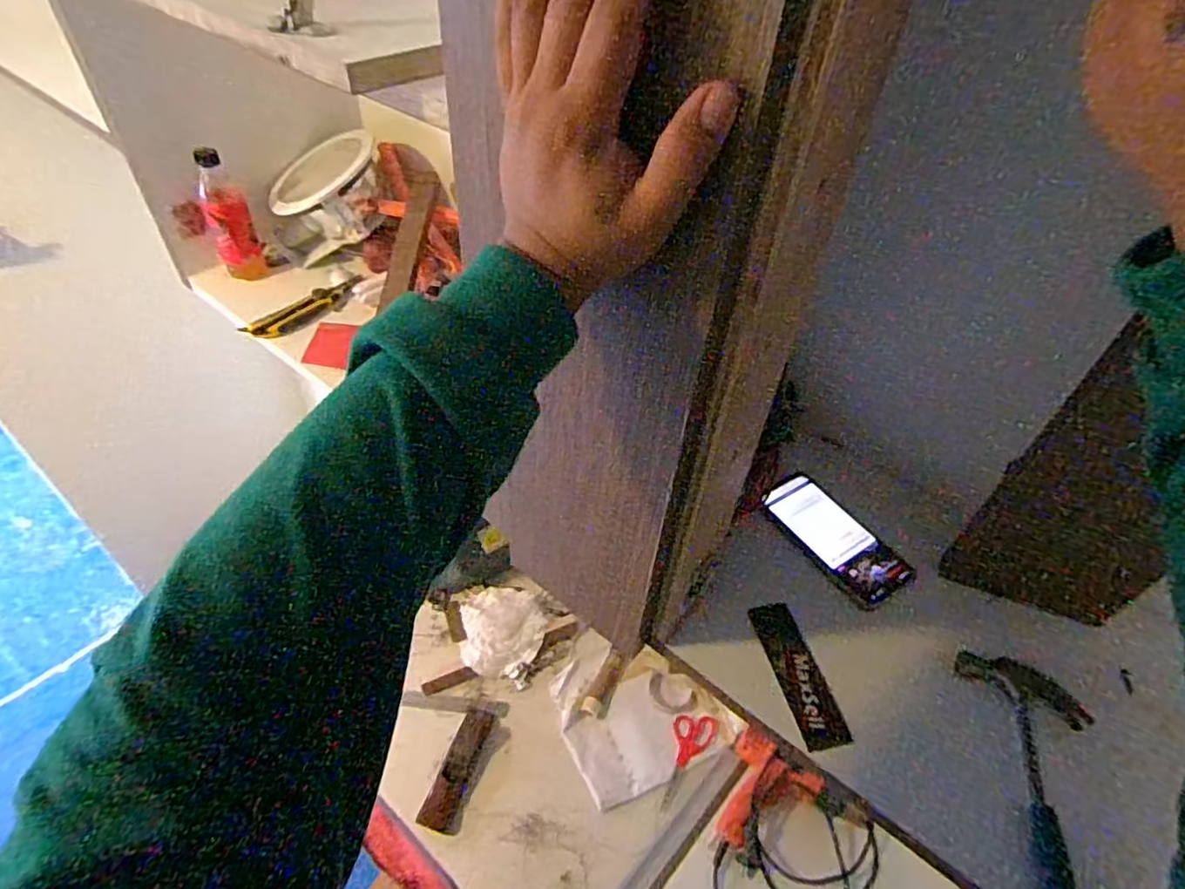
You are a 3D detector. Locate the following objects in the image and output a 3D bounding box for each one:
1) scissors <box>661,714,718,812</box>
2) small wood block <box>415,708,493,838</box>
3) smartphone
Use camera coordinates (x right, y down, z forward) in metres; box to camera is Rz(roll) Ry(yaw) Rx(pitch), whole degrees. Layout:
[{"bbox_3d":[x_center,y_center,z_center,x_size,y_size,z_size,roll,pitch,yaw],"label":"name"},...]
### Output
[{"bbox_3d":[0.153,0.548,1.090,0.070,0.020,0.170,29,50,22],"label":"scissors"},{"bbox_3d":[-0.229,0.555,1.065,0.061,0.020,0.194,12,46,7],"label":"small wood block"},{"bbox_3d":[0.259,0.098,0.666,0.079,0.012,0.164,-25,53,-26],"label":"smartphone"}]

